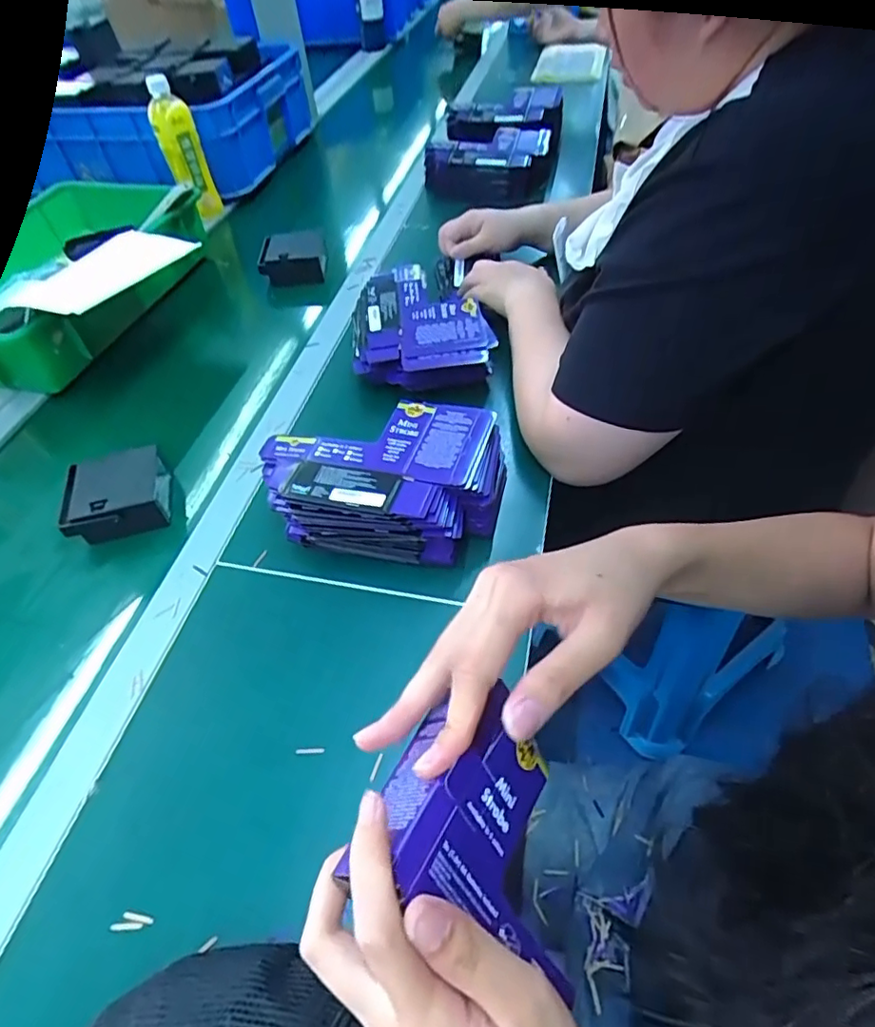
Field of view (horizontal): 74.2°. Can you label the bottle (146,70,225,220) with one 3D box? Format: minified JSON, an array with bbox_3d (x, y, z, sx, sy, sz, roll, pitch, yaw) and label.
[{"bbox_3d":[-0.431,-0.613,0.987,0.067,0.200,0.057,-21,50,-11],"label":"bottle"}]

